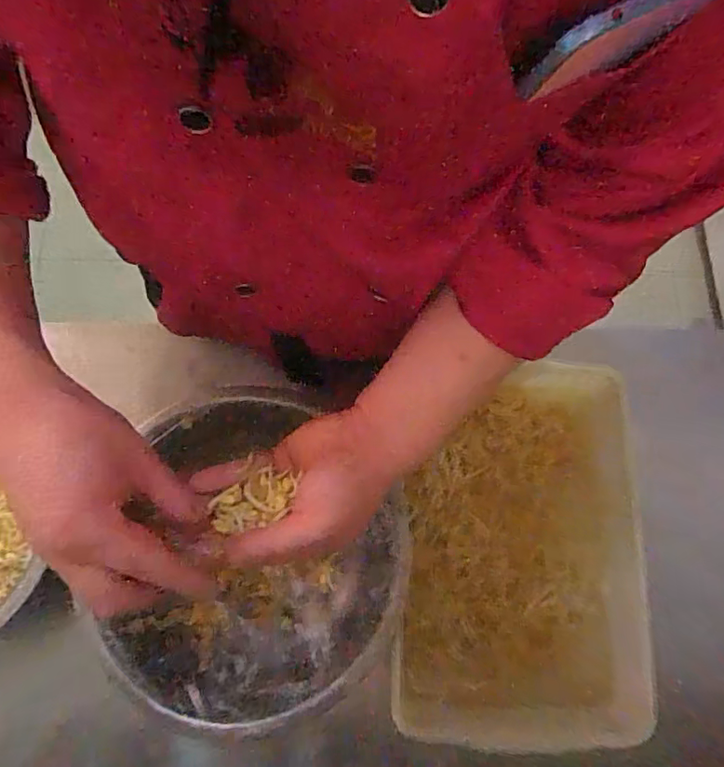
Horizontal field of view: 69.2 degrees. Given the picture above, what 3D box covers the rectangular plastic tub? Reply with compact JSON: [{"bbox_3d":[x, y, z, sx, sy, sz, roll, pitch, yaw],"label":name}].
[{"bbox_3d":[0.152,0.147,0.503,0.221,0.069,0.342,5,75,0],"label":"rectangular plastic tub"}]

